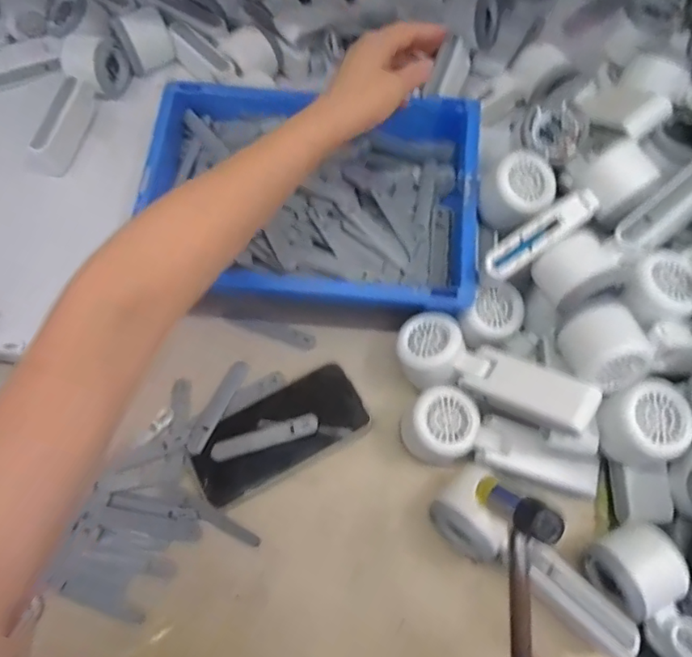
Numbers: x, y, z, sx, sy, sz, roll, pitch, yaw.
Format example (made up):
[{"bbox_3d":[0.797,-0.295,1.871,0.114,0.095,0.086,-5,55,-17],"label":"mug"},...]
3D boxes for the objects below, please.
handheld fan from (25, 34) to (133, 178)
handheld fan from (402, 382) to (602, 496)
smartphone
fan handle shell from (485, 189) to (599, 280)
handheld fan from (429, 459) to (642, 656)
[{"bbox_3d":[-0.304,-0.246,0.588,0.052,0.061,0.165,20,67,11],"label":"handheld fan"},{"bbox_3d":[0.128,0.105,0.467,0.170,0.056,0.057,21,66,-4],"label":"handheld fan"},{"bbox_3d":[-0.060,0.093,0.483,0.155,0.015,0.074,-28,67,-11],"label":"smartphone"},{"bbox_3d":[0.159,-0.075,0.448,0.102,0.020,0.025,-37,78,-2],"label":"fan handle shell"},{"bbox_3d":[0.147,0.181,0.421,0.171,0.049,0.065,39,72,18],"label":"handheld fan"}]

